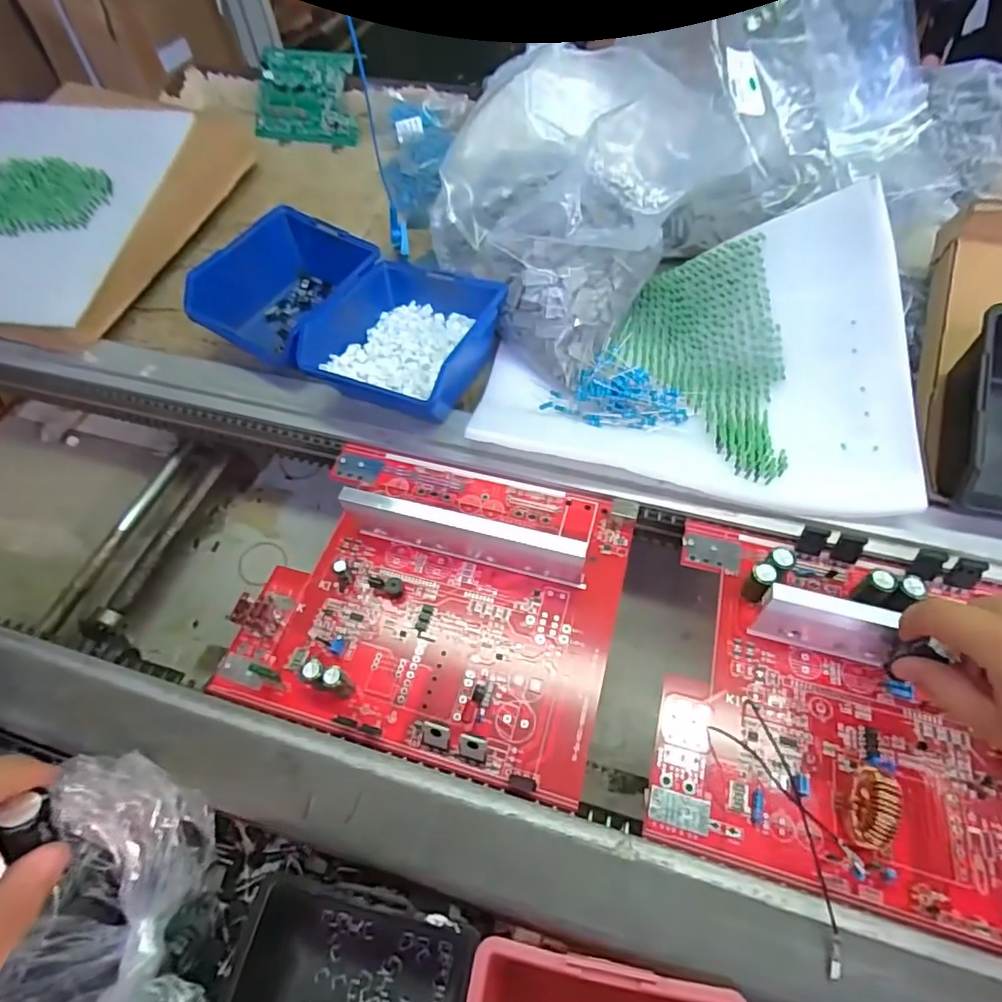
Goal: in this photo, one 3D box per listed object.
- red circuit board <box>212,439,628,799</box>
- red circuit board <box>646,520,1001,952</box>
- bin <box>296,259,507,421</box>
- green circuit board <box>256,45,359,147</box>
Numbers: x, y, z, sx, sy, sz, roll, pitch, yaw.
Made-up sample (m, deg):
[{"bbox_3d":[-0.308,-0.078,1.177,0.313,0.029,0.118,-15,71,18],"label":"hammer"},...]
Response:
[{"bbox_3d":[-0.041,0.049,0.357,0.222,0.048,0.196,11,56,13],"label":"red circuit board"},{"bbox_3d":[0.207,0.105,0.309,0.219,0.052,0.195,13,53,11],"label":"red circuit board"},{"bbox_3d":[-0.067,-0.120,0.444,0.122,0.064,0.136,16,57,16],"label":"bin"},{"bbox_3d":[-0.218,-0.461,0.654,0.124,0.008,0.097,12,97,7],"label":"green circuit board"}]

